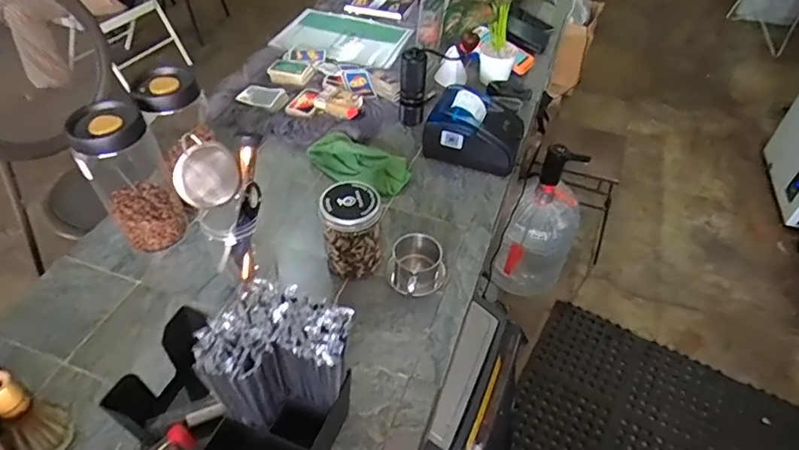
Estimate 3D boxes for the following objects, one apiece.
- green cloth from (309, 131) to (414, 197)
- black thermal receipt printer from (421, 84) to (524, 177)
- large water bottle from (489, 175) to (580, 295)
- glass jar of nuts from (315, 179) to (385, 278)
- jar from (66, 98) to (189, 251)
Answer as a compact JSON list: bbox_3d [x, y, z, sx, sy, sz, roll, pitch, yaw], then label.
[{"bbox_3d":[-0.077,-0.118,0.969,0.200,0.039,0.104,21,49,17],"label":"green cloth"},{"bbox_3d":[0.148,-0.190,0.990,0.175,0.108,0.132,17,48,14],"label":"black thermal receipt printer"},{"bbox_3d":[0.486,0.051,1.805,0.230,0.452,0.219,22,50,18],"label":"large water bottle"},{"bbox_3d":[-0.071,0.010,0.783,0.085,0.143,0.090,1,46,-1],"label":"glass jar of nuts"},{"bbox_3d":[-0.405,-0.070,0.779,0.106,0.215,0.101,-33,56,-28],"label":"jar"}]

